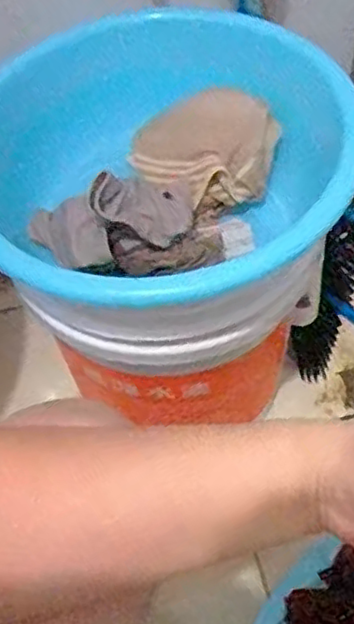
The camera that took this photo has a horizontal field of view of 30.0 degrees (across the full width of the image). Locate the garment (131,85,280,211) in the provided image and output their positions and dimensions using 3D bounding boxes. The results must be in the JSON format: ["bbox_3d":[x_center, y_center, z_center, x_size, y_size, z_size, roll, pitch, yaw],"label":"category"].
[{"bbox_3d":[0.024,-0.153,0.613,0.137,0.045,0.118,-1,54,4],"label":"garment"}]

